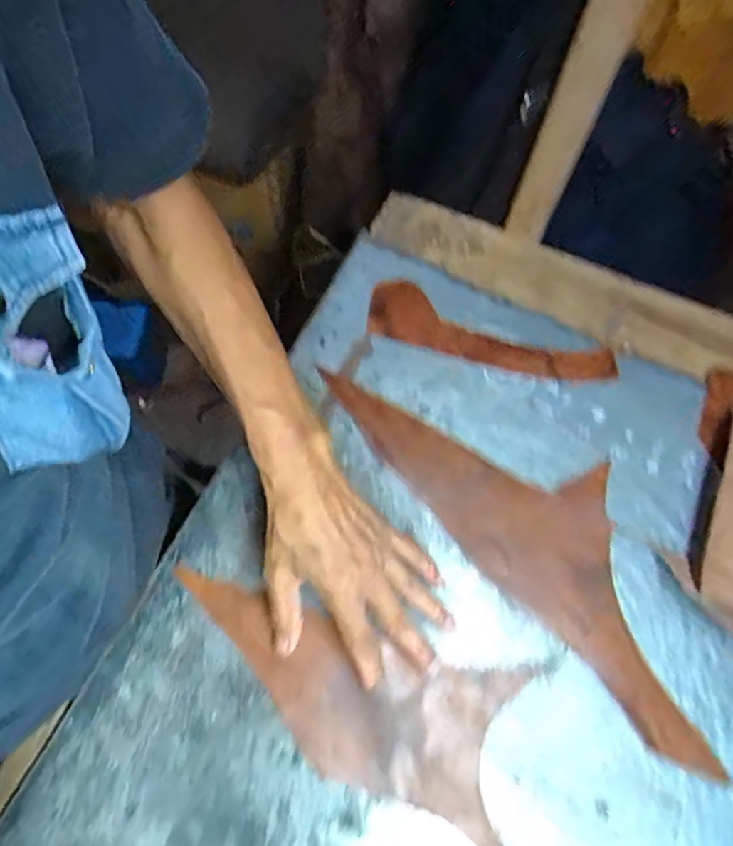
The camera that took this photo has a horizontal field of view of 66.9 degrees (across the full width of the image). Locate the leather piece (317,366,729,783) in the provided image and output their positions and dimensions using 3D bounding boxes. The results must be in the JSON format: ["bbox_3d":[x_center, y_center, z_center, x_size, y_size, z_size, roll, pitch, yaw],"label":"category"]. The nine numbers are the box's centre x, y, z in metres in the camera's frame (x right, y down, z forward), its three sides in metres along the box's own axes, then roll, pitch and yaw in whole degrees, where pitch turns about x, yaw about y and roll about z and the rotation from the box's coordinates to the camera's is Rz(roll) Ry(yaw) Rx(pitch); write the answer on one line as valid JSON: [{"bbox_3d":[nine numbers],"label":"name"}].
[{"bbox_3d":[0.133,0.075,0.450,0.118,0.008,0.385,-40,76,-14],"label":"leather piece"}]

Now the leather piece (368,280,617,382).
[{"bbox_3d":[0.113,-0.077,0.509,0.225,0.011,0.055,18,66,8],"label":"leather piece"}]

